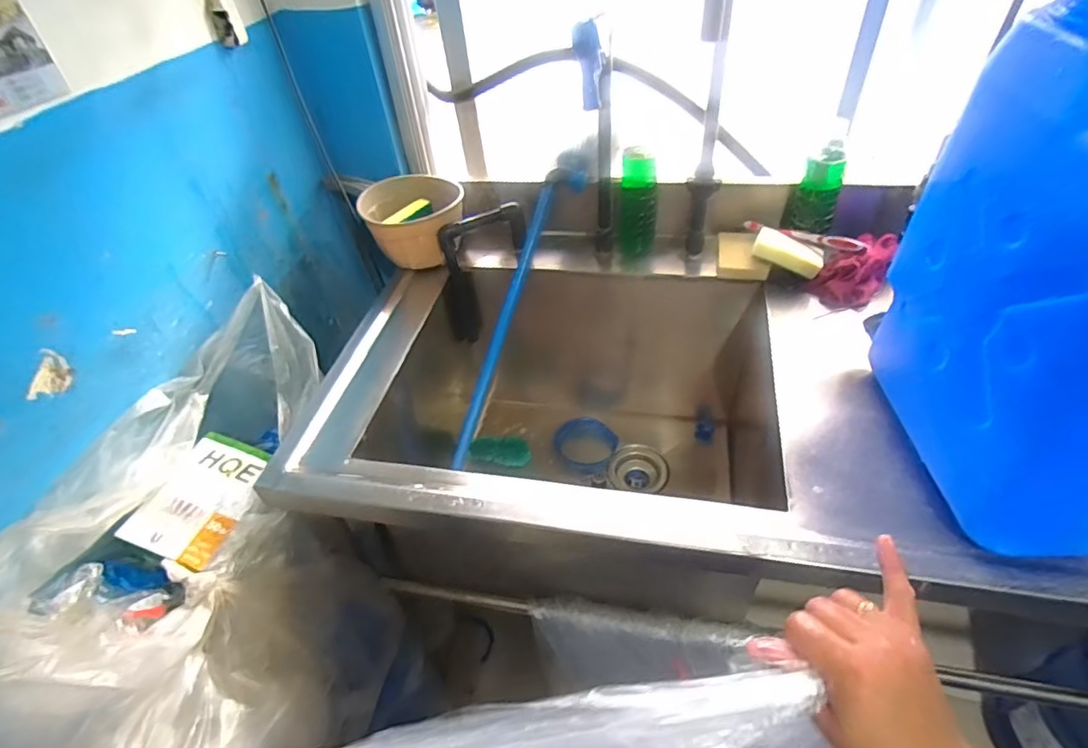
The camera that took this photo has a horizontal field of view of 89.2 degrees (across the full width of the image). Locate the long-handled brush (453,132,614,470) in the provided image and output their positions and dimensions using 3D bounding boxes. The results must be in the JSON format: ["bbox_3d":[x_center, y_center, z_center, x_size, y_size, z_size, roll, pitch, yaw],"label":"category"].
[{"bbox_3d":[-0.052,-0.116,0.951,0.119,0.057,0.579,25,96,28],"label":"long-handled brush"}]

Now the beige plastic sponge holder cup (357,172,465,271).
[{"bbox_3d":[-0.220,-0.261,0.953,0.162,0.106,0.152,-3,44,3],"label":"beige plastic sponge holder cup"}]

